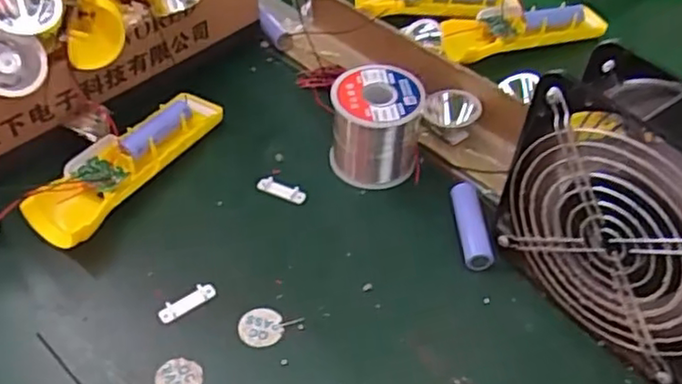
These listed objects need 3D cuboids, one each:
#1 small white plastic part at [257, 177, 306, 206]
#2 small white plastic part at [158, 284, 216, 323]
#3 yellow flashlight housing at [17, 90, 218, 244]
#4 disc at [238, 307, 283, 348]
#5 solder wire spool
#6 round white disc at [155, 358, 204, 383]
[{"bbox_3d":[-0.044,-0.002,0.493,0.038,0.005,0.012,20,50,17],"label":"small white plastic part"},{"bbox_3d":[-0.098,0.070,0.423,0.038,0.005,0.010,-30,54,-25],"label":"small white plastic part"},{"bbox_3d":[-0.157,-0.023,0.494,0.047,0.032,0.160,23,51,20],"label":"yellow flashlight housing"},{"bbox_3d":[-0.050,0.084,0.413,0.027,0.004,0.026,0,47,0],"label":"disc"},{"bbox_3d":[0.025,-0.048,0.496,0.065,0.066,0.061,5,46,4],"label":"solder wire spool"},{"bbox_3d":[-0.095,0.109,0.388,0.027,0.004,0.024,13,55,6],"label":"round white disc"}]

